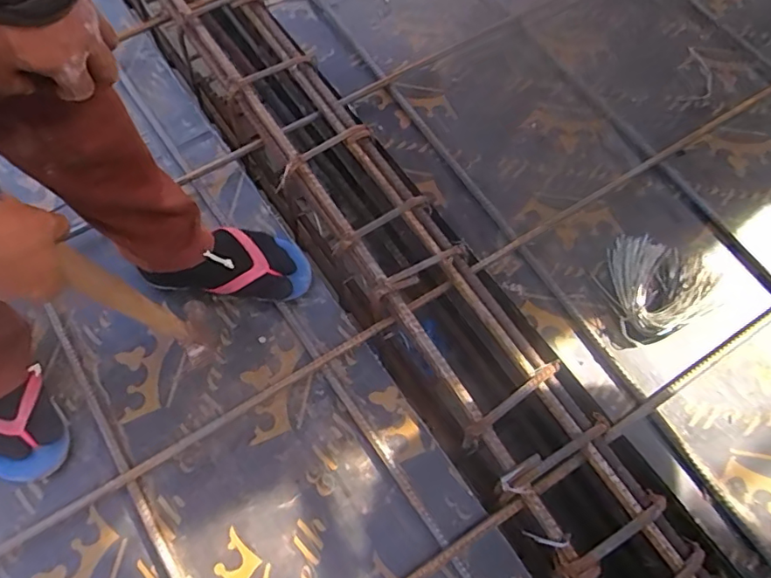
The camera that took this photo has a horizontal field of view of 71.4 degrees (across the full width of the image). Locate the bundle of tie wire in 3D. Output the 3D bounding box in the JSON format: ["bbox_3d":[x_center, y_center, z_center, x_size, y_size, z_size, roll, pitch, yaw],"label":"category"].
[{"bbox_3d":[0.383,-0.009,0.772,0.146,0.023,0.149,-6,65,13],"label":"bundle of tie wire"}]

